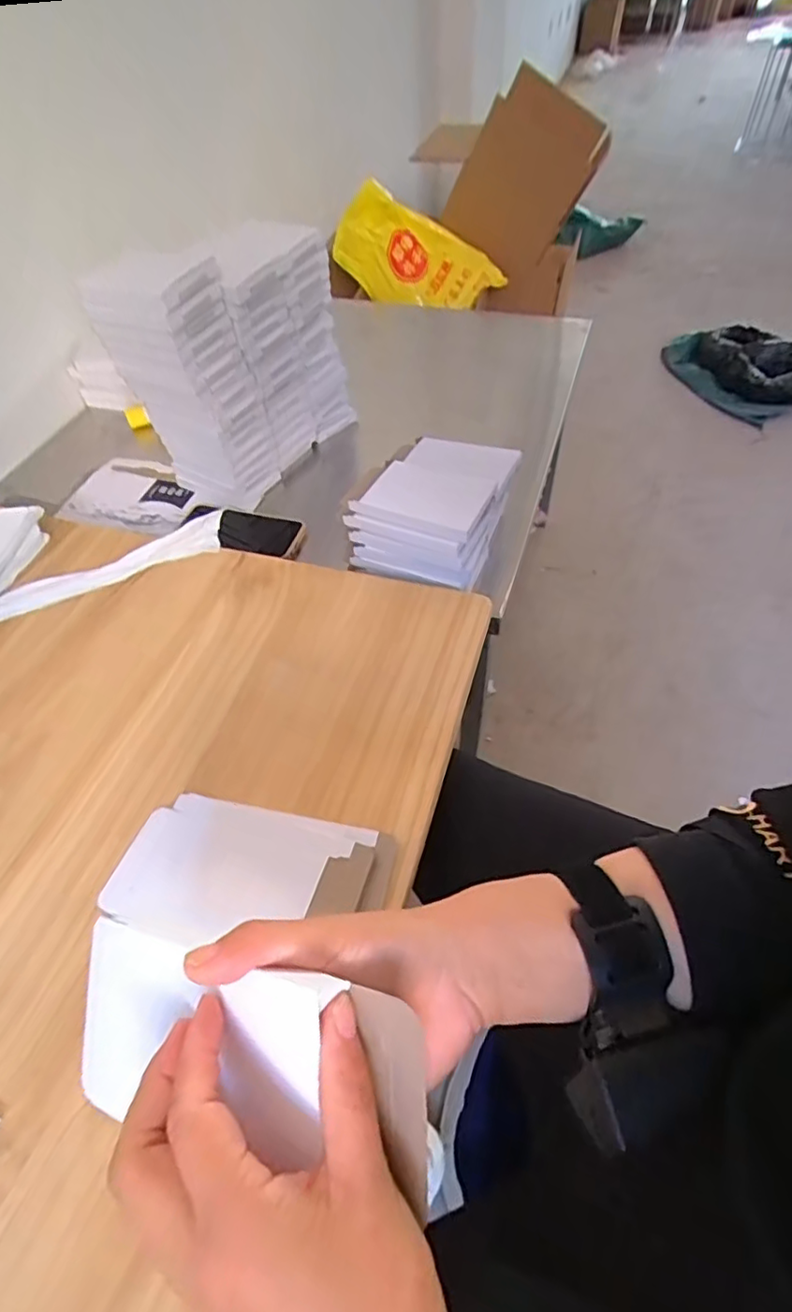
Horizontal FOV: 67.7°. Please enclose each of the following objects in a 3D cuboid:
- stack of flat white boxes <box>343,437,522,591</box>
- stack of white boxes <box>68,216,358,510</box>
[{"bbox_3d":[0.045,-0.177,0.688,0.151,0.096,0.160,19,55,19],"label":"stack of flat white boxes"},{"bbox_3d":[-0.204,-0.389,0.789,0.157,0.283,0.286,19,55,19],"label":"stack of white boxes"}]

